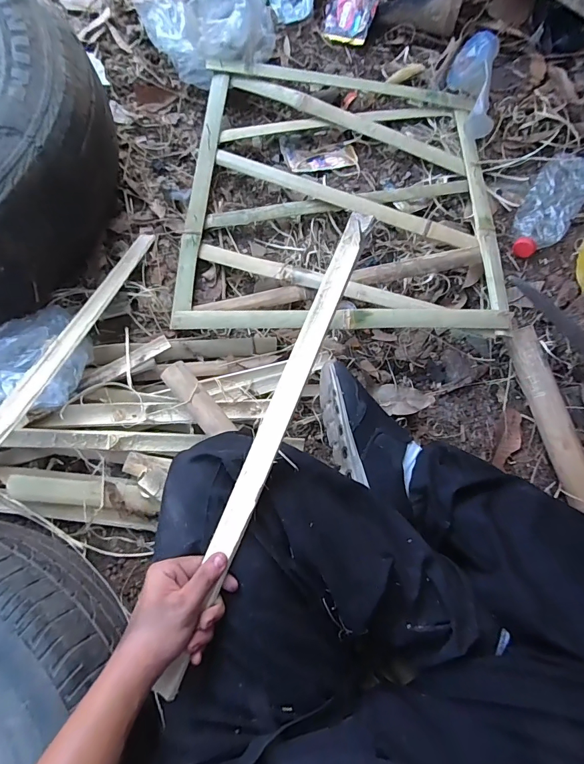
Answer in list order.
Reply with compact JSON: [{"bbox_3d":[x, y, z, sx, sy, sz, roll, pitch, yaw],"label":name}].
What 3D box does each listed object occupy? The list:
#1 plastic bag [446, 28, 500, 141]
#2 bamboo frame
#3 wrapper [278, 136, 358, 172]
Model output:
[{"bbox_3d":[0.323,-0.504,0.696,0.060,0.093,0.153,-8,89,-4],"label":"plastic bag"},{"bbox_3d":[0.077,-0.329,0.665,0.503,0.053,0.525,3,75,-1],"label":"bamboo frame"},{"bbox_3d":[0.048,-0.426,0.728,0.130,0.013,0.089,-13,75,-5],"label":"wrapper"}]

